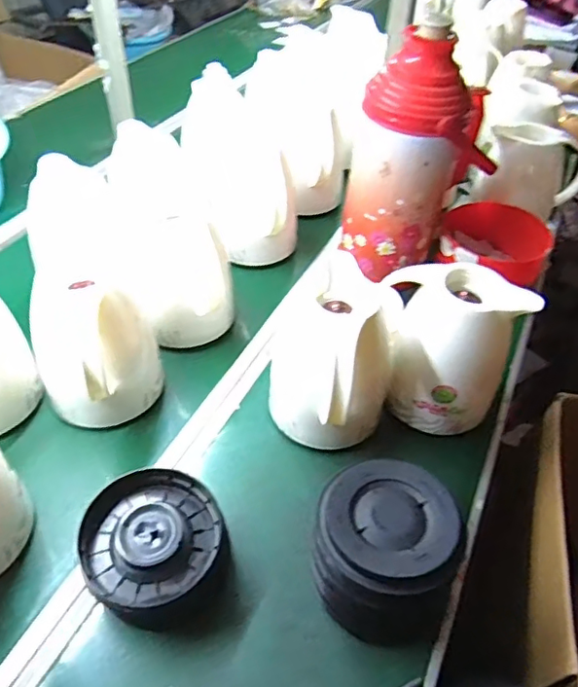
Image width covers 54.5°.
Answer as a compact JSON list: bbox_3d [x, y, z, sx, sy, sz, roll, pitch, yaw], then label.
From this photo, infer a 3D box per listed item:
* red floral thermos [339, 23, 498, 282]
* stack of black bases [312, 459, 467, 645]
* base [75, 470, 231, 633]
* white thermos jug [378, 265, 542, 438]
[{"bbox_3d":[0.195,-0.275,0.821,0.192,0.305,0.119,-29,53,-28],"label":"red floral thermos"},{"bbox_3d":[0.102,0.202,0.547,0.150,0.117,0.134,24,48,20],"label":"stack of black bases"},{"bbox_3d":[-0.130,0.208,0.565,0.138,0.077,0.141,1,45,-1],"label":"base"},{"bbox_3d":[0.184,-0.005,0.692,0.125,0.161,0.160,-27,52,-27],"label":"white thermos jug"}]

